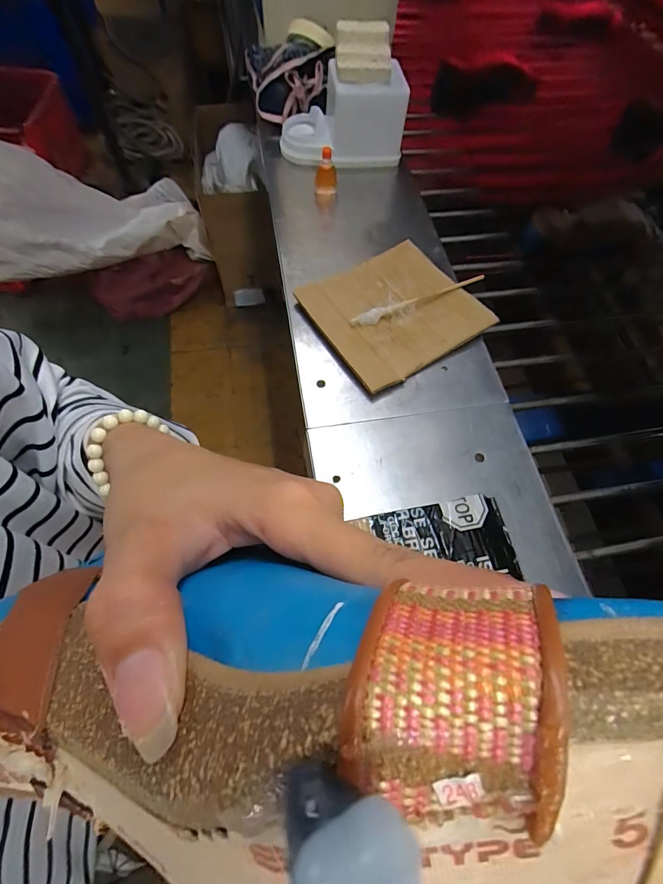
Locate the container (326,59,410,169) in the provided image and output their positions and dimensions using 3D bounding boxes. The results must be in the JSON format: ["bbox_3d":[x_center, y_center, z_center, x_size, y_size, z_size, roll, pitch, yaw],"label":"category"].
[{"bbox_3d":[0.053,-0.510,0.622,0.111,0.107,0.102,-4,63,-4],"label":"container"}]

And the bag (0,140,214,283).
[{"bbox_3d":[-0.878,-0.808,1.377,0.780,0.281,0.391,-17,64,-11],"label":"bag"}]

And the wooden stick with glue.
[{"bbox_3d":[0.111,-0.180,0.510,0.196,0.021,0.014,-23,66,-13],"label":"wooden stick with glue"}]

